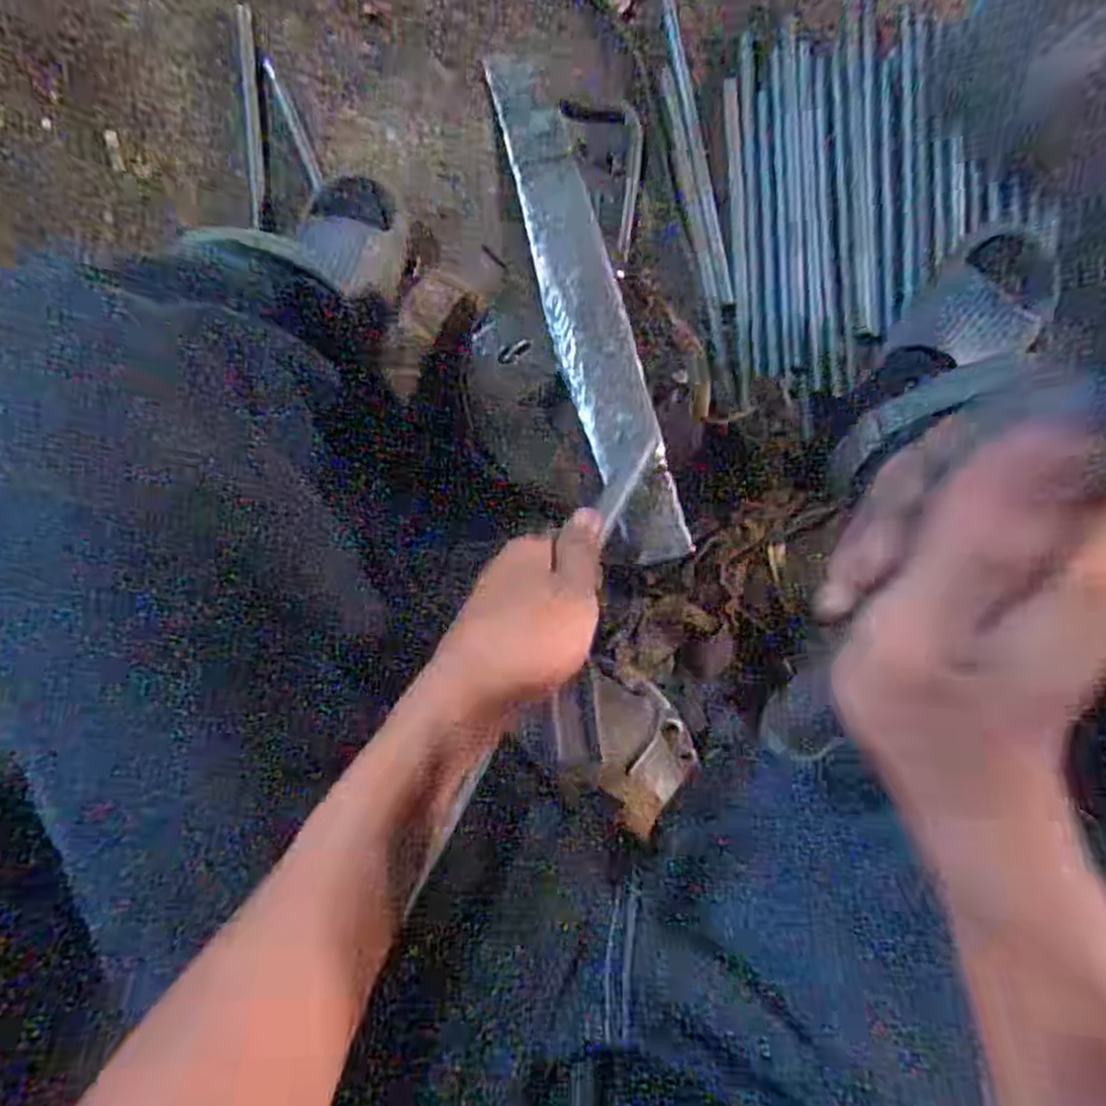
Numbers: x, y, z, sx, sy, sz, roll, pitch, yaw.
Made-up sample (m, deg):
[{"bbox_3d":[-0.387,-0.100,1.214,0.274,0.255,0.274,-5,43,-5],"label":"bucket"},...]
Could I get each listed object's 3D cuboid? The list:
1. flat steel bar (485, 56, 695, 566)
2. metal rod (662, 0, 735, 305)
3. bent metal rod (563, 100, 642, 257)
[{"bbox_3d":[0.021,-0.138,0.434,0.044,0.009,0.291,-15,90,-3],"label":"flat steel bar"},{"bbox_3d":[0.142,-0.418,0.754,0.017,0.008,0.337,-12,93,-2],"label":"metal rod"},{"bbox_3d":[0.071,-0.386,0.764,0.070,0.007,0.161,-22,95,1],"label":"bent metal rod"}]

